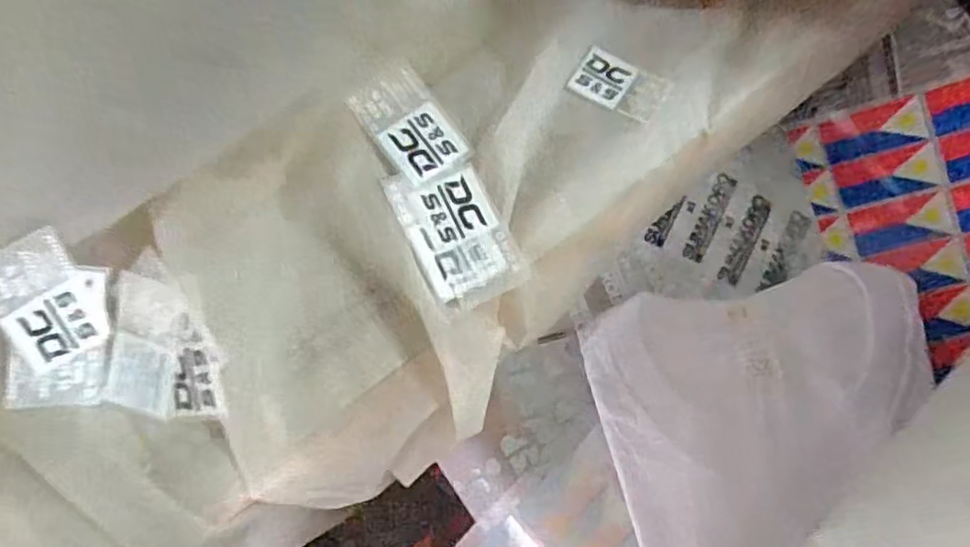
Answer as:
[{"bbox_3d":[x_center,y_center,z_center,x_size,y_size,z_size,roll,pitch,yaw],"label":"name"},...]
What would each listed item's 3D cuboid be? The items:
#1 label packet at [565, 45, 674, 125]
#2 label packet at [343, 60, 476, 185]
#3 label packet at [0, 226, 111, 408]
[{"bbox_3d":[0.074,-0.103,0.355,0.049,0.004,0.030,28,81,13],"label":"label packet"},{"bbox_3d":[-0.042,-0.079,0.352,0.043,0.004,0.066,-32,81,-6],"label":"label packet"},{"bbox_3d":[-0.203,0.024,0.309,0.012,0.052,0.088,21,119,30],"label":"label packet"}]

